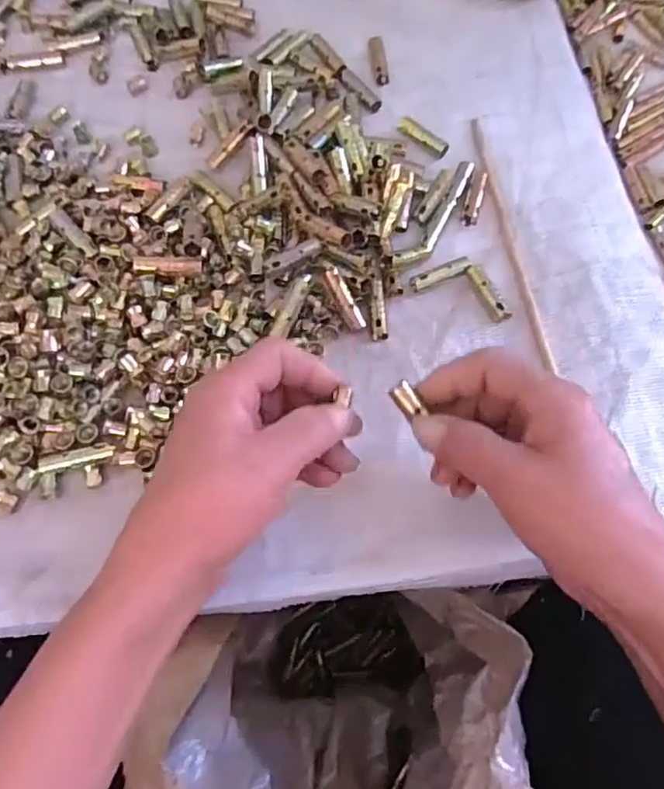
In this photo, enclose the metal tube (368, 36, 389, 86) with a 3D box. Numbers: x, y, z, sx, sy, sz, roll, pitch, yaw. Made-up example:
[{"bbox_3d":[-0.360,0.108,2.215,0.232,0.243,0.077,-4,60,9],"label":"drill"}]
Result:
[{"bbox_3d":[0.036,-0.260,0.467,0.011,0.013,0.042,-9,68,-5],"label":"metal tube"}]

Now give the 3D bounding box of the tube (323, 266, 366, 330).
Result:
[{"bbox_3d":[0.008,-0.059,0.372,0.011,0.005,0.042,-28,90,-13],"label":"tube"}]

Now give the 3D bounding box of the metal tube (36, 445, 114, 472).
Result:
[{"bbox_3d":[-0.144,0.035,0.336,0.042,0.005,0.009,-10,68,-6],"label":"metal tube"}]

